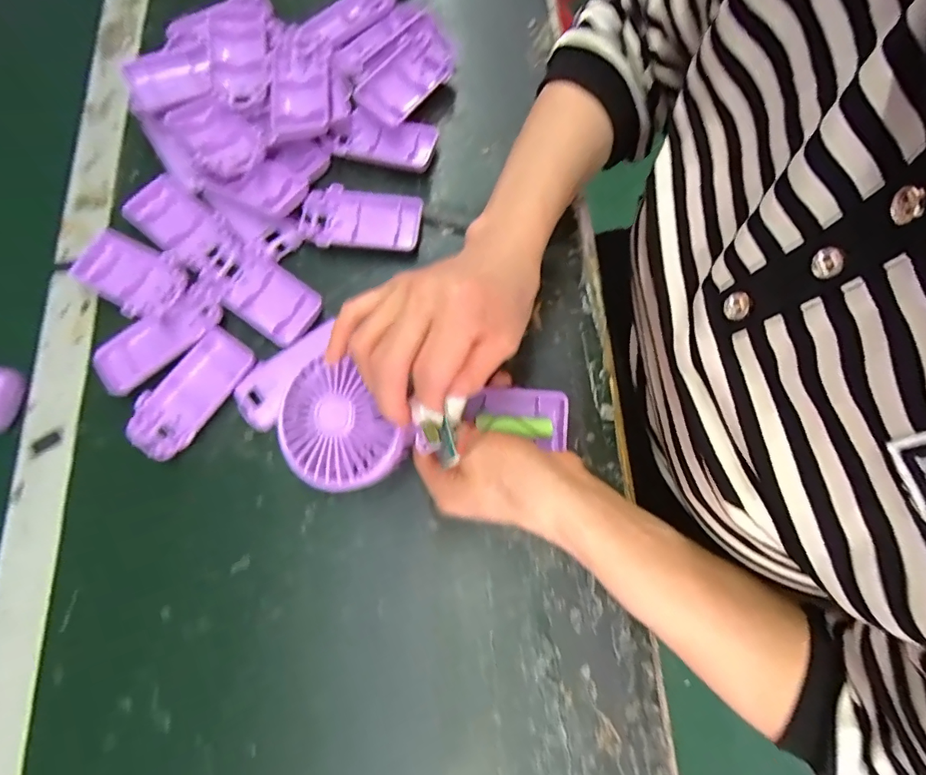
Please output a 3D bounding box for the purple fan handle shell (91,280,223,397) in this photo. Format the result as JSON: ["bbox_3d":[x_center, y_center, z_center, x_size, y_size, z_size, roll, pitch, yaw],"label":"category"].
[{"bbox_3d":[-0.228,-0.037,0.361,0.102,0.016,0.044,-37,78,-8],"label":"purple fan handle shell"}]

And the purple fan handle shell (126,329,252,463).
[{"bbox_3d":[-0.198,0.003,0.347,0.049,0.011,0.098,33,78,9],"label":"purple fan handle shell"}]

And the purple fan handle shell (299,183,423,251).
[{"bbox_3d":[-0.081,-0.134,0.382,0.093,0.013,0.049,3,75,2],"label":"purple fan handle shell"}]

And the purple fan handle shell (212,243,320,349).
[{"bbox_3d":[-0.154,-0.074,0.368,0.095,0.013,0.051,37,79,10],"label":"purple fan handle shell"}]

